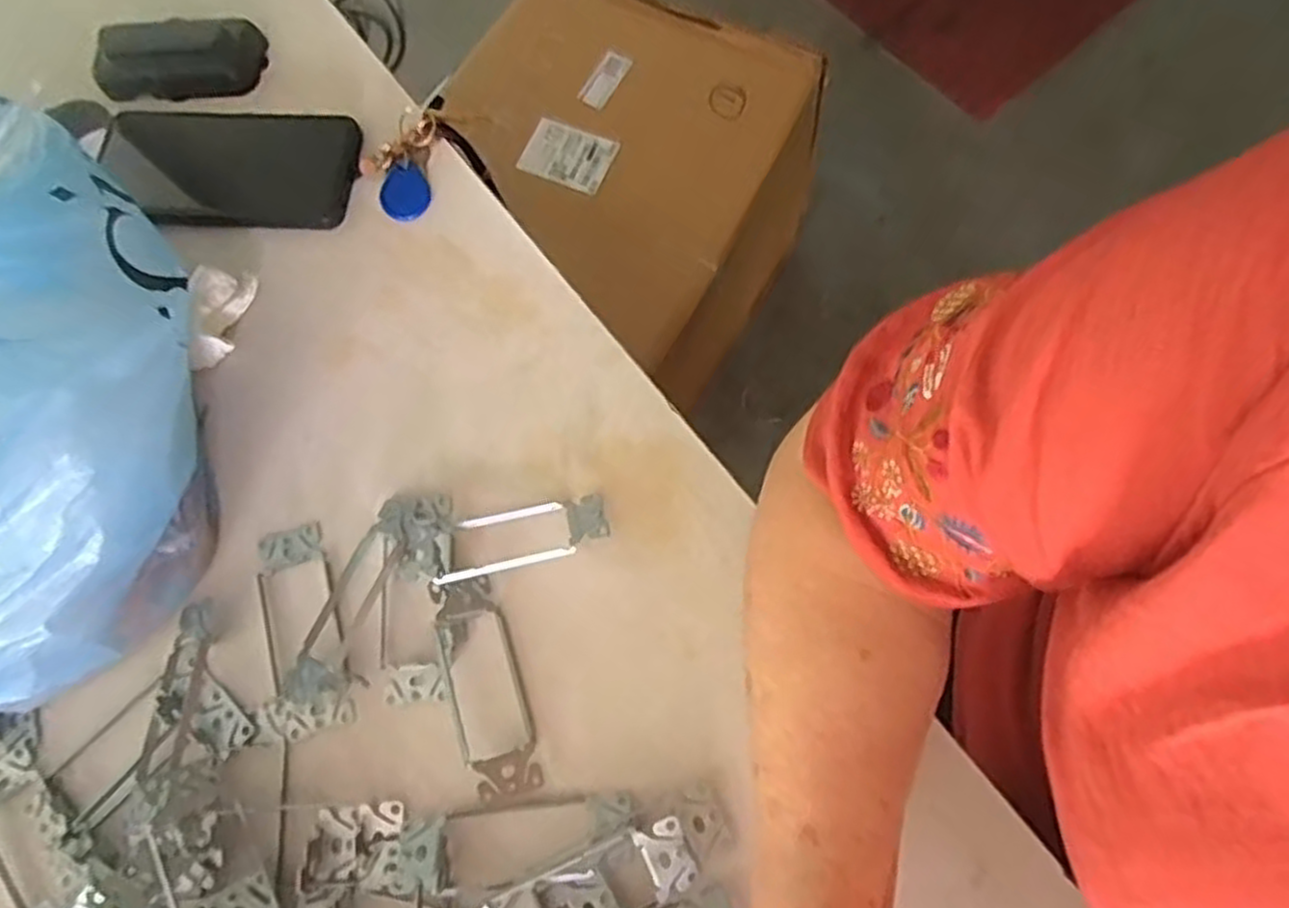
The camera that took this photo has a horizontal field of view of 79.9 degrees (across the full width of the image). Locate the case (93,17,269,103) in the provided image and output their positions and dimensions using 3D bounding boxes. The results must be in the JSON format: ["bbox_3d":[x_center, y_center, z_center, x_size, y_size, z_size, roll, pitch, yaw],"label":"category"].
[{"bbox_3d":[-0.303,-0.255,0.499,0.105,0.027,0.041,-8,71,2],"label":"case"}]

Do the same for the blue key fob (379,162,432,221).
[{"bbox_3d":[-0.148,-0.161,0.475,0.030,0.008,0.037,-27,72,-5],"label":"blue key fob"}]

